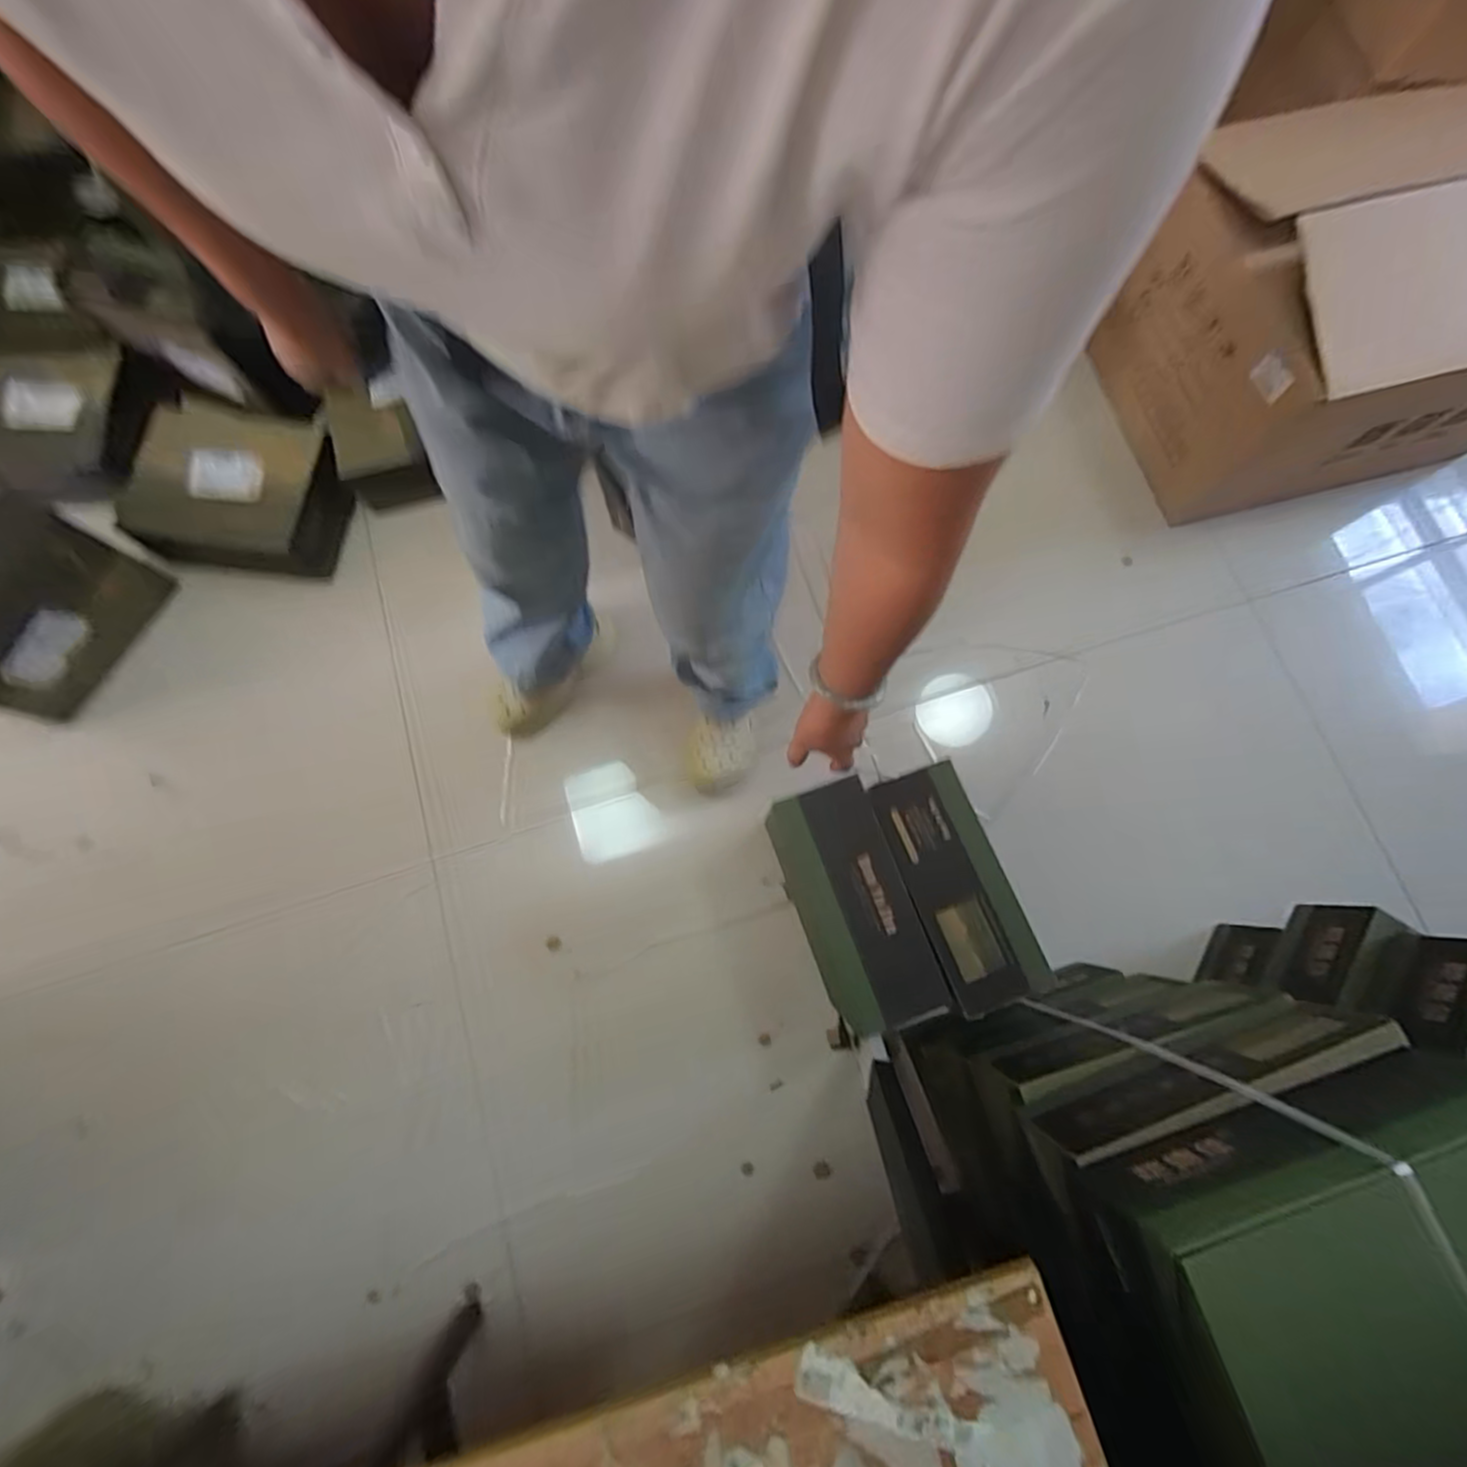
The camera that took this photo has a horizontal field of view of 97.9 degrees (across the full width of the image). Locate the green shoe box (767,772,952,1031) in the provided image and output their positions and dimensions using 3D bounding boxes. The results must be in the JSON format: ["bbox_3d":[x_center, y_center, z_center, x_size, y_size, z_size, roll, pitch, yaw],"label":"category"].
[{"bbox_3d":[0.165,0.246,0.979,0.134,0.265,0.327,-17,75,-3],"label":"green shoe box"}]

